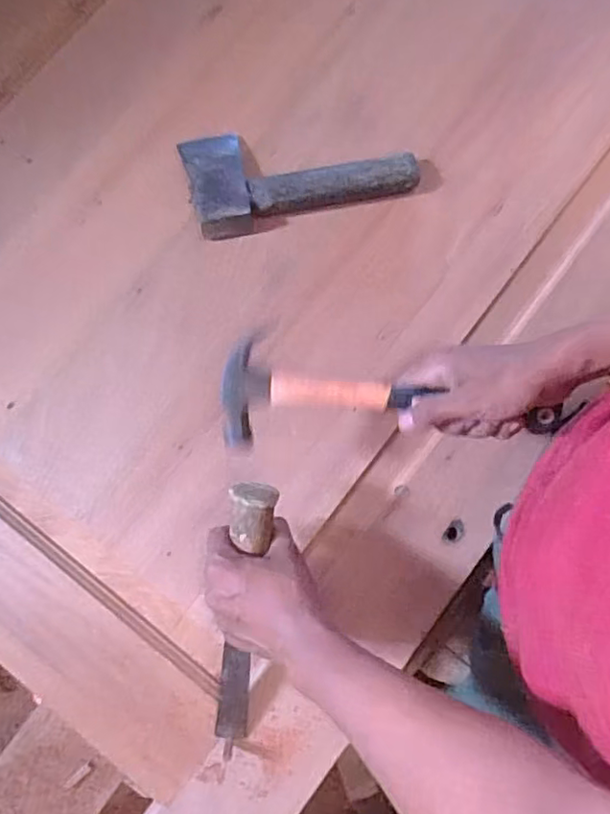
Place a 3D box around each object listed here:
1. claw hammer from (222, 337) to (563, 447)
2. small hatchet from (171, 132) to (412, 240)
[{"bbox_3d":[0.068,0.000,0.489,0.268,0.034,0.076,4,79,1],"label":"claw hammer"},{"bbox_3d":[-0.007,-0.261,0.641,0.241,0.035,0.121,-14,80,-3],"label":"small hatchet"}]

